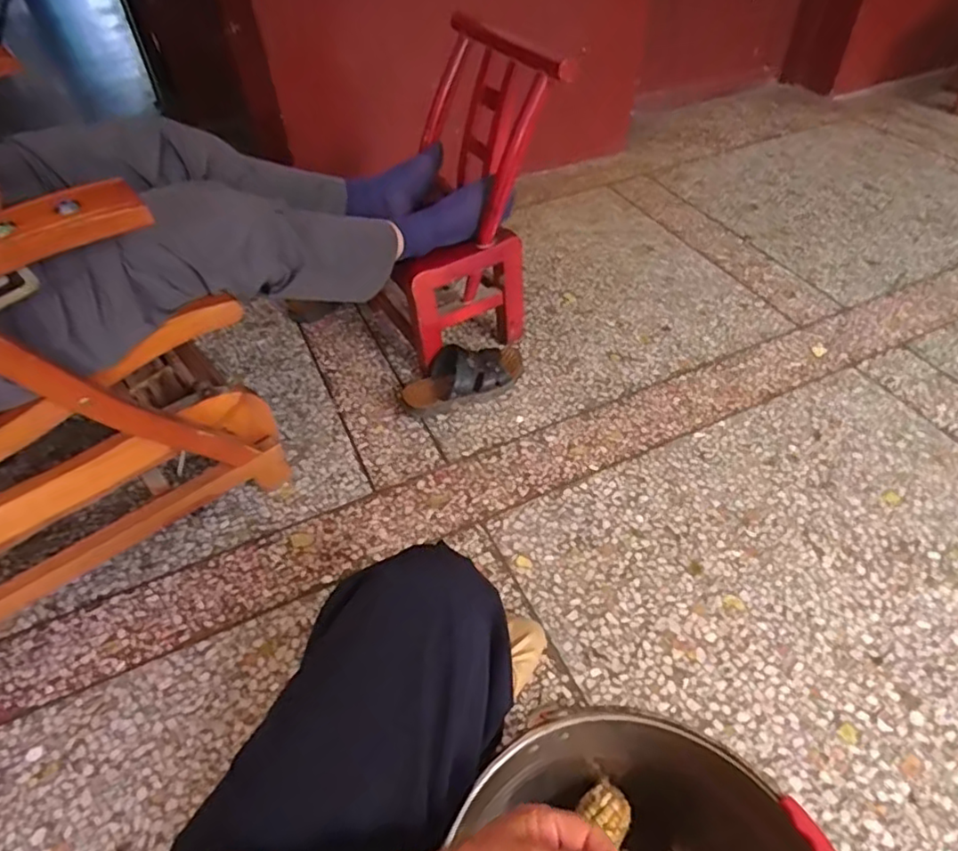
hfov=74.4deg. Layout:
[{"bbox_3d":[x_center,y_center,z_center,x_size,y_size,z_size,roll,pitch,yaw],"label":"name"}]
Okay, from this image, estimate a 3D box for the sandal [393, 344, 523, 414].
[{"bbox_3d":[-0.036,-0.105,1.269,0.254,0.076,0.104,-13,48,-7],"label":"sandal"}]

